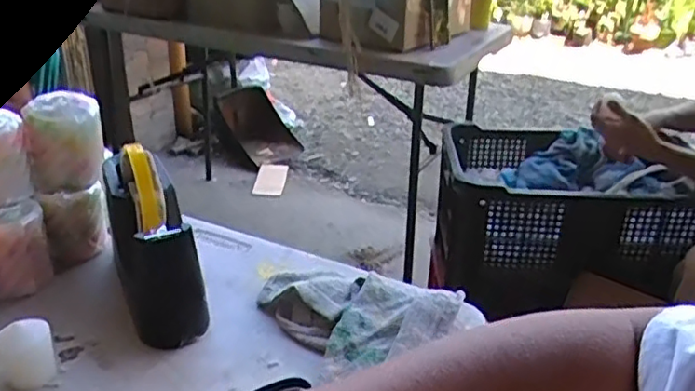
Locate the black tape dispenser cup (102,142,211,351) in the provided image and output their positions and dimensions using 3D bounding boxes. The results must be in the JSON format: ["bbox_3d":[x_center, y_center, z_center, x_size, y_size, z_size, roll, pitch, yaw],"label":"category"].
[{"bbox_3d":[-0.178,0.032,0.558,0.058,0.135,0.164,-11,29,-25],"label":"black tape dispenser cup"}]

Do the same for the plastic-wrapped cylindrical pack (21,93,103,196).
[{"bbox_3d":[-0.279,-0.054,0.631,0.066,0.086,0.064,-7,27,-17],"label":"plastic-wrapped cylindrical pack"}]

